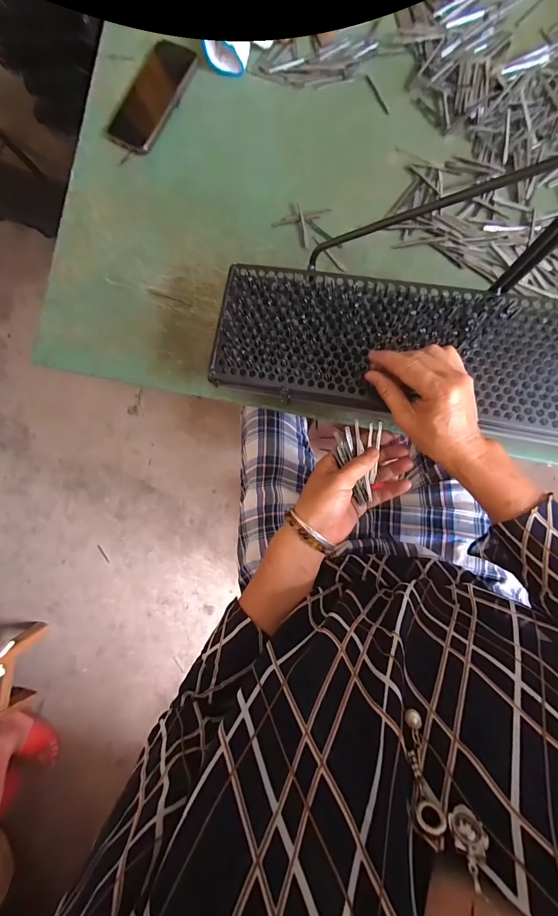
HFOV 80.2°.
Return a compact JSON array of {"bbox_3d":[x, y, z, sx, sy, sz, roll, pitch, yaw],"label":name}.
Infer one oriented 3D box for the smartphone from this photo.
[{"bbox_3d":[-0.190,-0.540,0.497,0.079,0.008,0.162,31,91,8],"label":"smartphone"}]

